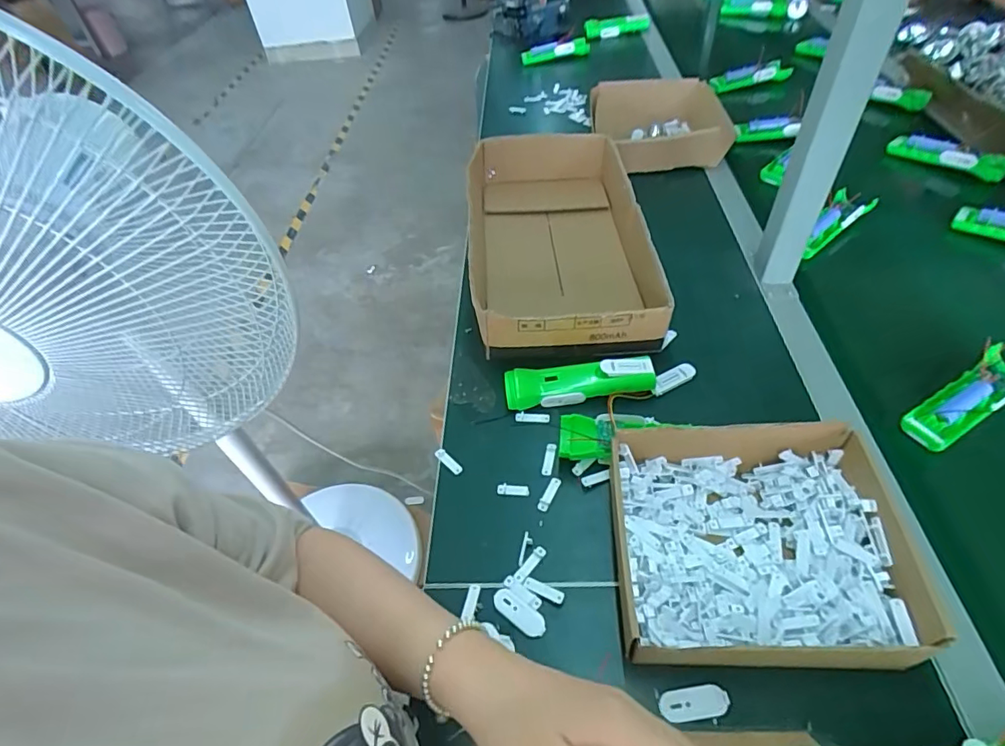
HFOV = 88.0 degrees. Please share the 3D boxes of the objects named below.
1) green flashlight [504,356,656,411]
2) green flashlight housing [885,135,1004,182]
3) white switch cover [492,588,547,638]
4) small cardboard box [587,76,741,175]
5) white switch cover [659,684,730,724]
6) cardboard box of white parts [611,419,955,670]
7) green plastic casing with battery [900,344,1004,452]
[{"bbox_3d":[0.084,0.010,0.581,0.161,0.039,0.040,-6,48,2],"label":"green flashlight"},{"bbox_3d":[0.697,-0.344,0.815,0.161,0.024,0.038,33,59,31],"label":"green flashlight housing"},{"bbox_3d":[0.013,0.203,0.441,0.051,0.004,0.019,30,58,29],"label":"white switch cover"},{"bbox_3d":[0.280,-0.437,0.924,0.228,0.074,0.225,-1,48,6],"label":"small cardboard box"},{"bbox_3d":[0.143,0.247,0.389,0.050,0.004,0.021,-8,48,0],"label":"white switch cover"},{"bbox_3d":[0.208,0.137,0.432,0.222,0.069,0.186,-2,48,5],"label":"cardboard box of white parts"},{"bbox_3d":[0.473,0.026,0.525,0.149,0.031,0.048,-27,51,-17],"label":"green plastic casing with battery"}]

